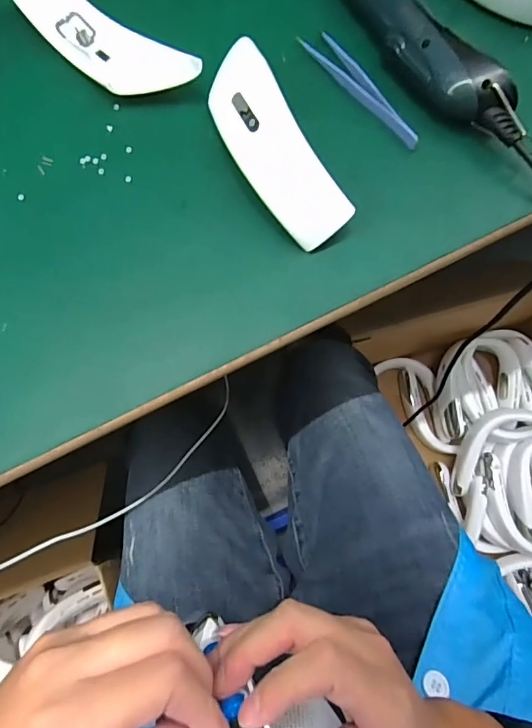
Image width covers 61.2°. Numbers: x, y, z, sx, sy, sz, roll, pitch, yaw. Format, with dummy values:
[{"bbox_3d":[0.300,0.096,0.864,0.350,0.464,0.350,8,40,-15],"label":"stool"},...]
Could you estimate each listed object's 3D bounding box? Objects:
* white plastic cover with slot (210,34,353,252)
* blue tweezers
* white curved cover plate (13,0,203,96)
[{"bbox_3d":[-0.001,-0.160,0.306,0.057,0.044,0.173,-25,76,-5],"label":"white plastic cover with slot"},{"bbox_3d":[0.071,-0.205,0.332,0.023,0.004,0.120,-35,77,-8],"label":"blue tweezers"},{"bbox_3d":[-0.126,-0.251,0.331,0.180,0.046,0.059,42,80,11],"label":"white curved cover plate"}]

